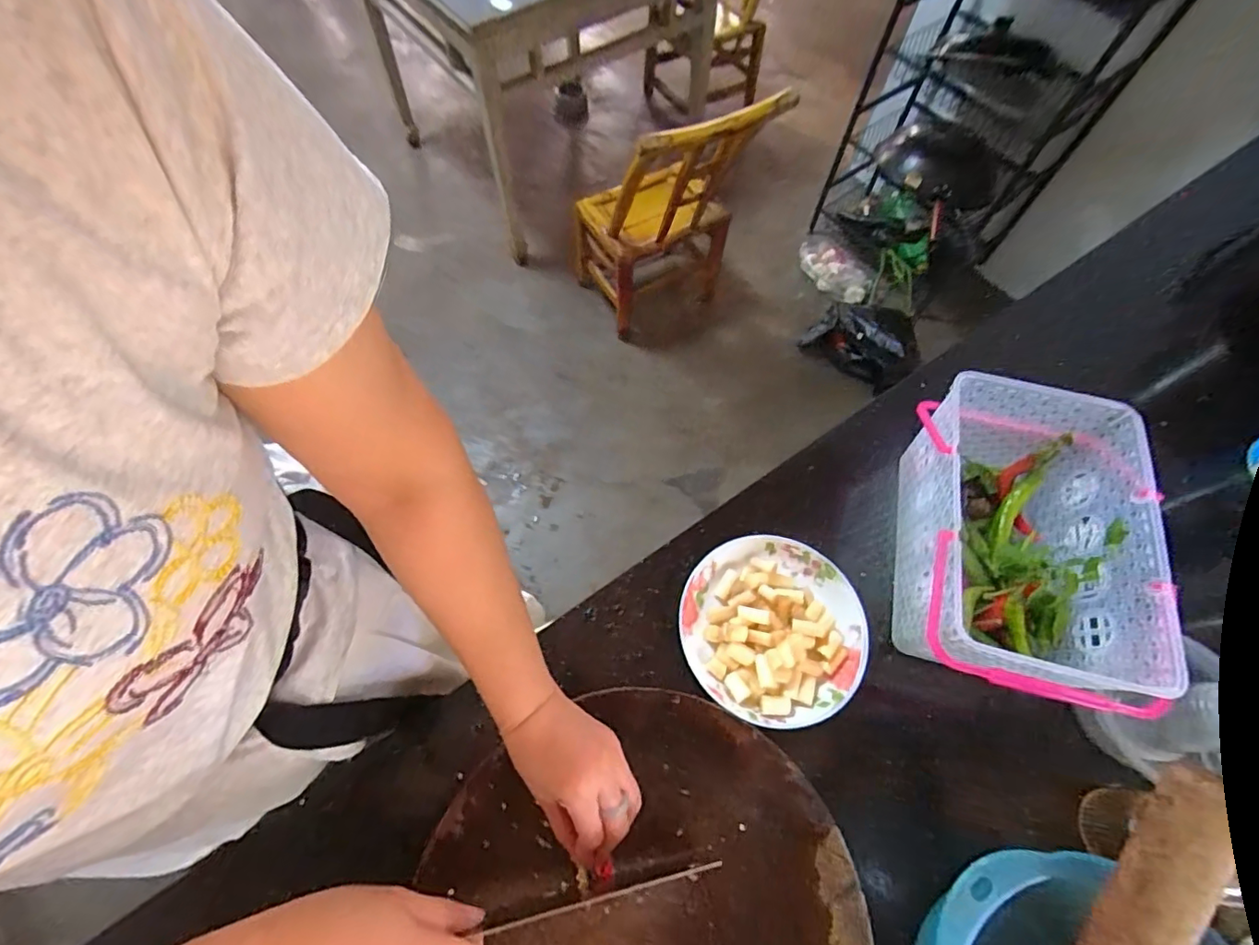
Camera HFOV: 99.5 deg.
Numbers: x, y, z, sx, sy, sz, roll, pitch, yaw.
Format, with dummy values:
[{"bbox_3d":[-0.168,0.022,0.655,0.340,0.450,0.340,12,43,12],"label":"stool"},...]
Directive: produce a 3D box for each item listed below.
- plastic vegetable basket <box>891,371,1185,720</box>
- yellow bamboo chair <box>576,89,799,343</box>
[{"bbox_3d":[0.359,0.067,0.508,0.181,0.123,0.279,14,65,6],"label":"plastic vegetable basket"},{"bbox_3d":[0.090,-0.708,1.414,0.362,0.652,0.402,-29,68,-14],"label":"yellow bamboo chair"}]

